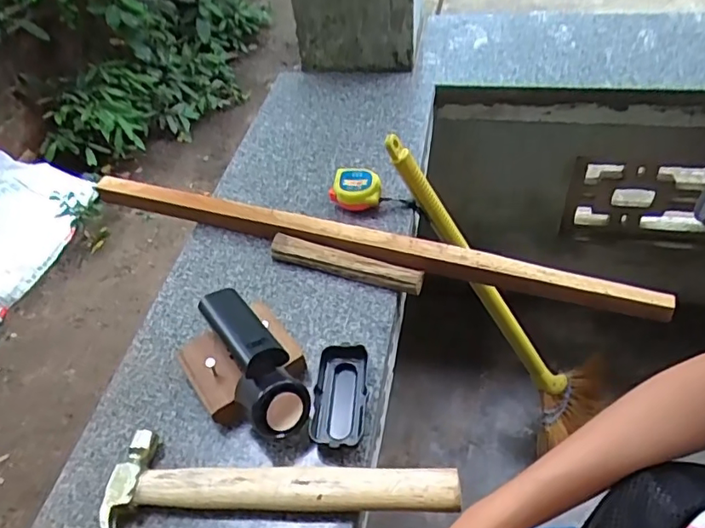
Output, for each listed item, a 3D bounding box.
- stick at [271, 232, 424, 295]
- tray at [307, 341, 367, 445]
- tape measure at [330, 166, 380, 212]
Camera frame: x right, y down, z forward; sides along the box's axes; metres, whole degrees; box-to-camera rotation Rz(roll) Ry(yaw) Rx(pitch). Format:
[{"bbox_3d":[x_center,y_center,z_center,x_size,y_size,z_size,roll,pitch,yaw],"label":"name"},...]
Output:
[{"bbox_3d":[-0.011,-0.002,0.674,0.200,0.020,0.033,13,50,17],"label":"stick"},{"bbox_3d":[-0.013,0.132,0.554,0.050,0.022,0.105,0,48,7],"label":"tray"},{"bbox_3d":[0.003,-0.106,0.754,0.070,0.034,0.064,-7,47,0],"label":"tape measure"}]

